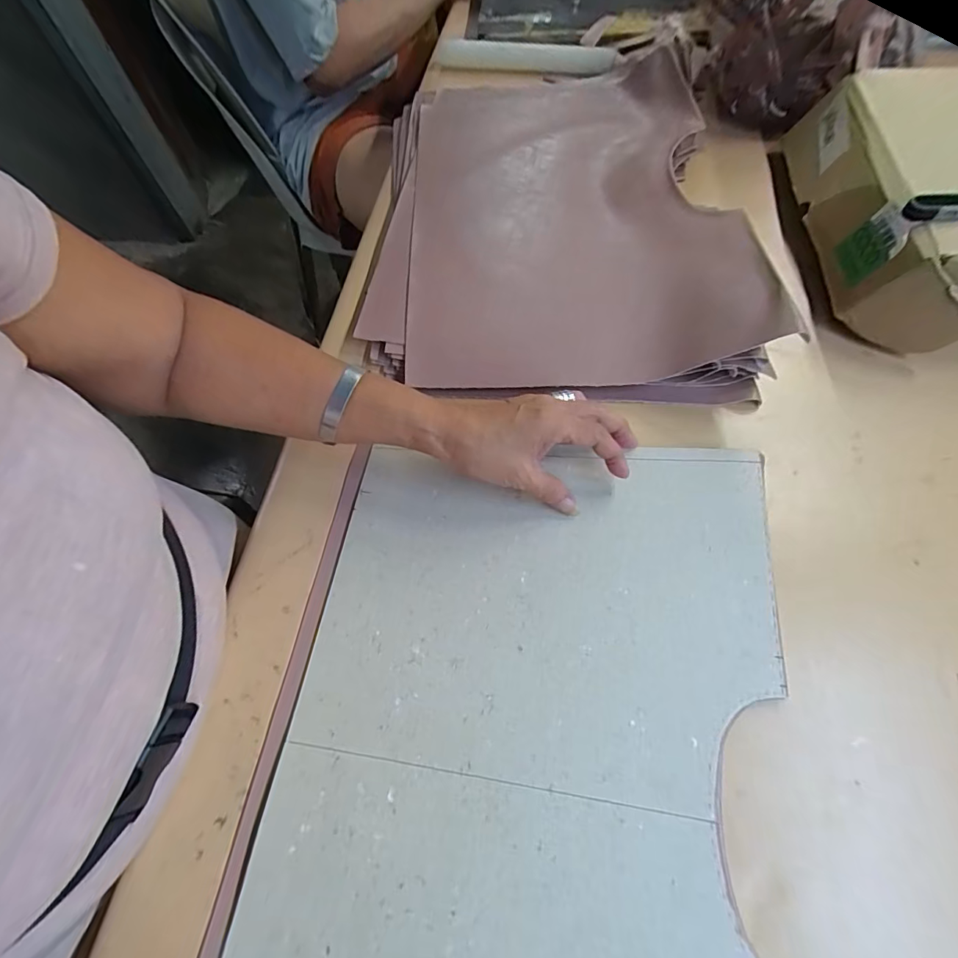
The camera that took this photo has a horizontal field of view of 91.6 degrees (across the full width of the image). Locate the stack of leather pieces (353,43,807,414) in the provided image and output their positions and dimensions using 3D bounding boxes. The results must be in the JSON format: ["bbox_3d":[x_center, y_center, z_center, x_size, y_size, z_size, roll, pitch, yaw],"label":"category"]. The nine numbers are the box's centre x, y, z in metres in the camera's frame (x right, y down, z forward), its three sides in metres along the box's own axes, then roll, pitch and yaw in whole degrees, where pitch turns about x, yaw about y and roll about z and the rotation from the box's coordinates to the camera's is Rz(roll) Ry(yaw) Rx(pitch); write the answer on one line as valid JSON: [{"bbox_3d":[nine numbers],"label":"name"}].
[{"bbox_3d":[0.059,-0.287,0.459,0.321,0.058,0.480,0,62,4],"label":"stack of leather pieces"}]

